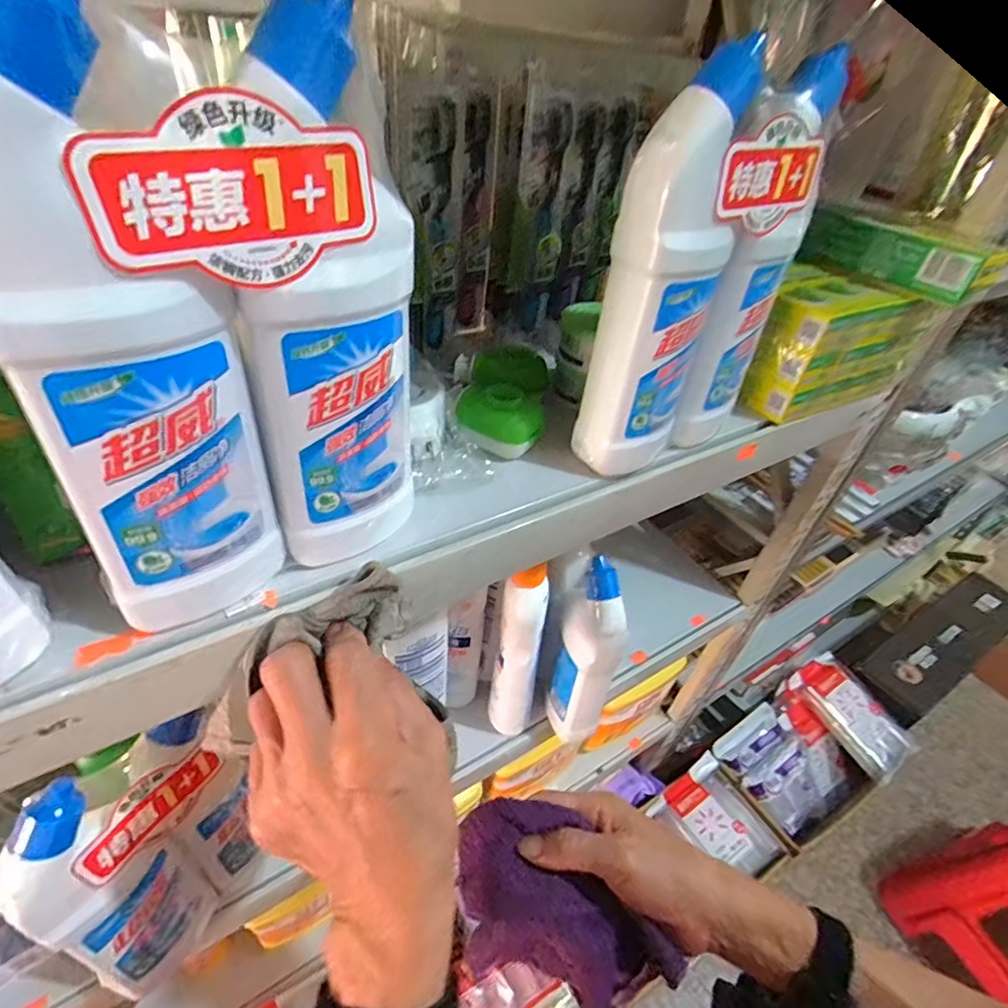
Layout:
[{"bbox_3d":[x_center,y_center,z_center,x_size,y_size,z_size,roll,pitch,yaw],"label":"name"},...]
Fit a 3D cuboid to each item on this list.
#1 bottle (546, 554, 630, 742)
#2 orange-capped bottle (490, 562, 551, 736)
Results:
[{"bbox_3d":[0.083,0.162,0.561,0.046,0.234,0.073,-7,43,-15],"label":"bottle"},{"bbox_3d":[0.017,0.158,0.557,0.057,0.238,0.041,1,41,-7],"label":"orange-capped bottle"}]

